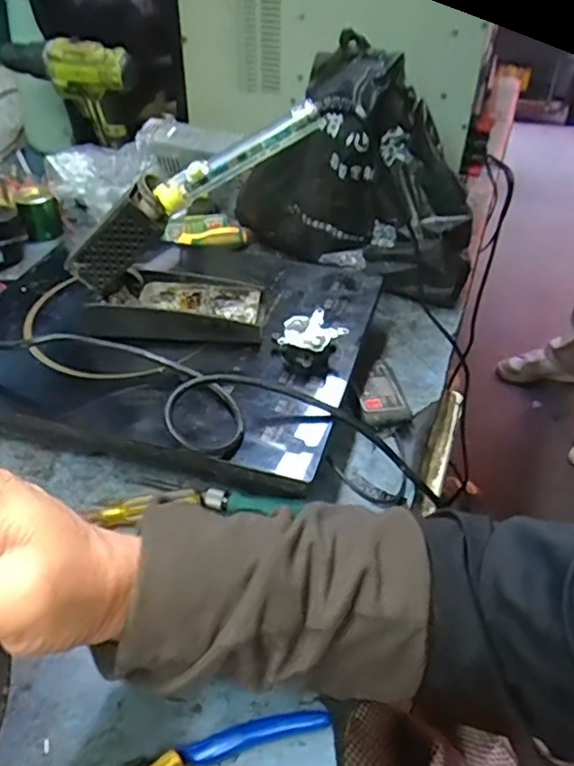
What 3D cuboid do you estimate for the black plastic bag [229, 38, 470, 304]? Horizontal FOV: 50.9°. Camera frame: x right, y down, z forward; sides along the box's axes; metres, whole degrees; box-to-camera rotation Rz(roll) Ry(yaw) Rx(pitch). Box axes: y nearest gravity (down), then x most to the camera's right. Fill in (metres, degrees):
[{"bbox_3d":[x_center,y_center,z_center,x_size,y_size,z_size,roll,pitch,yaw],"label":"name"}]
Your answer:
[{"bbox_3d":[0.080,-0.250,0.711,0.305,0.225,0.092,25,47,25],"label":"black plastic bag"}]

